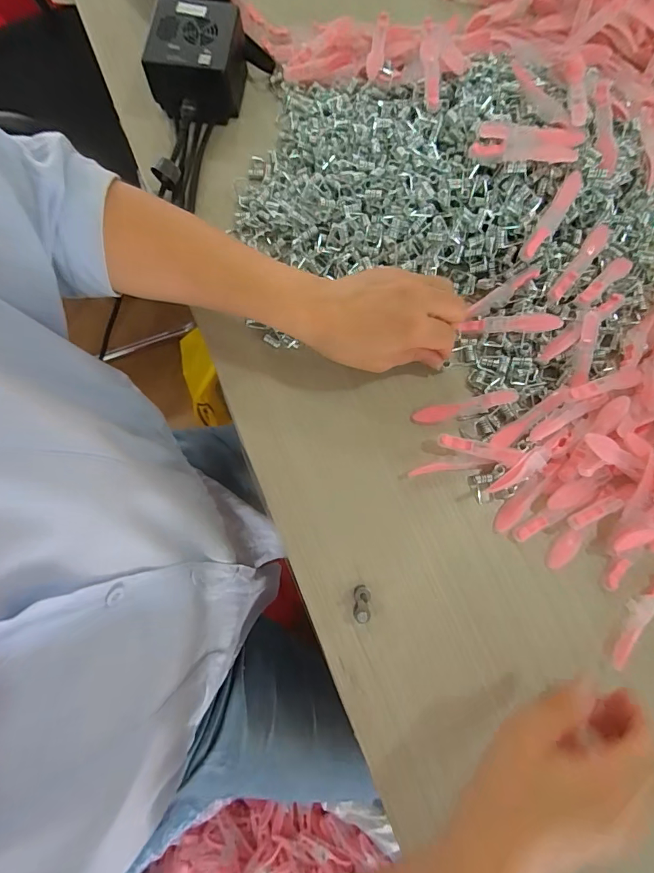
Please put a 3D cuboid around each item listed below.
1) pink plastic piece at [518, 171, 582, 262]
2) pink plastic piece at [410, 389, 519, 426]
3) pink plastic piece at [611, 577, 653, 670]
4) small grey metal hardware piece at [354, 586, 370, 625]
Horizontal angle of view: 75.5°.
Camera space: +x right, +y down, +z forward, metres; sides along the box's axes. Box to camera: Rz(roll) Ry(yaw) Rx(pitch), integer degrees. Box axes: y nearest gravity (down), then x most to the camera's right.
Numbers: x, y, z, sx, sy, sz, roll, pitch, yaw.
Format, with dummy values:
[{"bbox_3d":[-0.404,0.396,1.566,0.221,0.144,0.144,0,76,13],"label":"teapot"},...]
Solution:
[{"bbox_3d":[0.177,-0.173,0.331,0.013,0.009,0.075,34,94,6],"label":"pink plastic piece"},{"bbox_3d":[0.108,-0.023,0.335,0.080,0.006,0.015,-13,79,12],"label":"pink plastic piece"},{"bbox_3d":[0.229,0.133,0.312,0.014,0.014,0.079,41,80,8],"label":"pink plastic piece"},{"bbox_3d":[0.025,0.120,0.303,0.012,0.016,0.023,3,78,0],"label":"small grey metal hardware piece"}]

